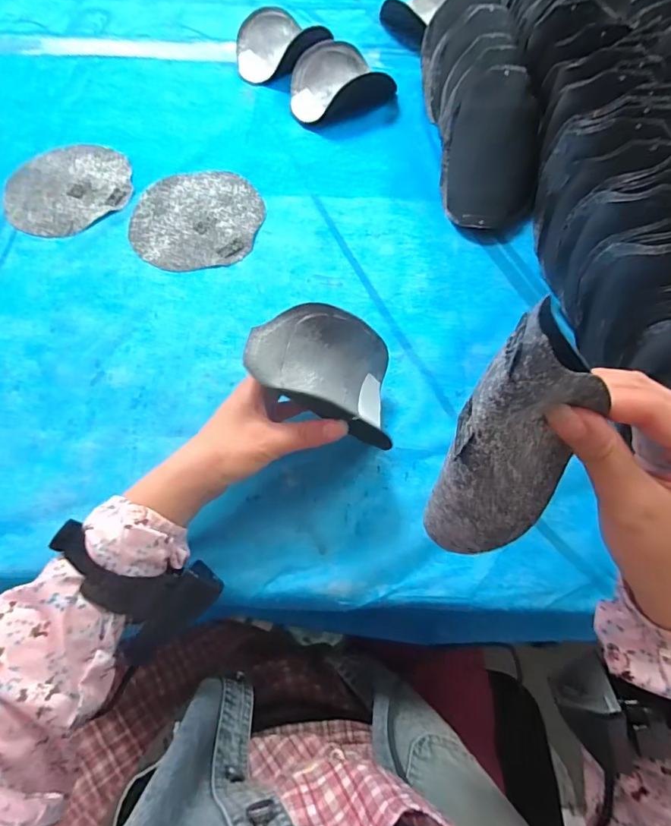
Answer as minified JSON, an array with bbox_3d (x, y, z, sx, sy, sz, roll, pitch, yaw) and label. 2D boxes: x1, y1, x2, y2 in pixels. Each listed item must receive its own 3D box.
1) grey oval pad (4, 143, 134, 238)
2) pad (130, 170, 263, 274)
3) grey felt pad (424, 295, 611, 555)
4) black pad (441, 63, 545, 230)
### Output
[{"bbox_3d":[-0.312,-0.264,0.538,0.143,0.004,0.136,-41,72,-16],"label":"grey oval pad"},{"bbox_3d":[-0.153,-0.217,0.511,0.141,0.004,0.140,-9,66,-3],"label":"pad"},{"bbox_3d":[0.079,0.017,0.202,0.065,0.155,0.019,-14,48,-6],"label":"grey felt pad"},{"bbox_3d":[0.166,-0.279,0.494,0.098,0.150,0.050,6,23,8],"label":"black pad"}]

